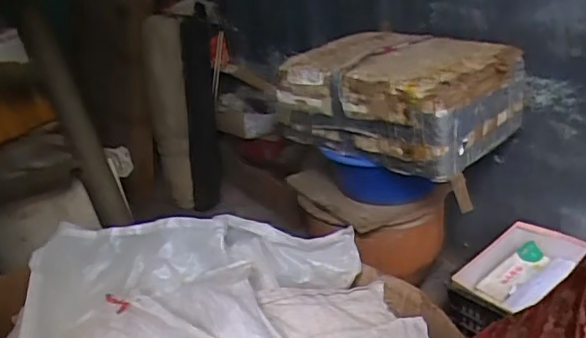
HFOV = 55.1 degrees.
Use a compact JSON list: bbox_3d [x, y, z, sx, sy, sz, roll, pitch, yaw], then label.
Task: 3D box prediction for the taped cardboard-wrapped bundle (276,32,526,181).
[{"bbox_3d":[0.279,-0.203,1.522,0.555,0.230,0.408,19,33,42],"label":"taped cardboard-wrapped bundle"}]

